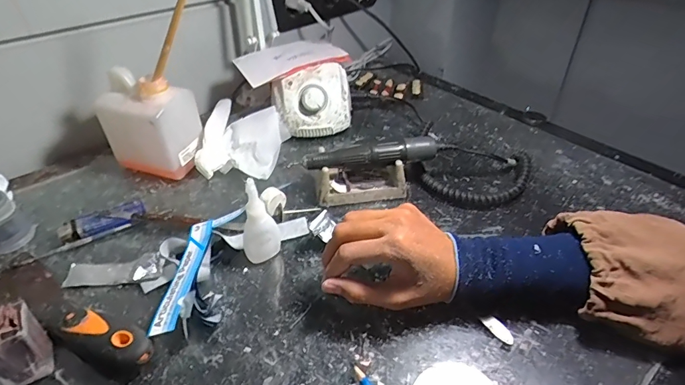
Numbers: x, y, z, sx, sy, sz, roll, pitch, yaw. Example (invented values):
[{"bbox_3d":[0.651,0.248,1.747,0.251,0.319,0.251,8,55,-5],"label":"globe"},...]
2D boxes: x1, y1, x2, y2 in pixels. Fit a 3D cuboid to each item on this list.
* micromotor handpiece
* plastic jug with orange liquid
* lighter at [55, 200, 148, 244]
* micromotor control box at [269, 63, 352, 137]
[{"bbox_3d":[0.032,-0.043,0.455,0.147,0.021,0.022,-4,39,-4],"label":"micromotor handpiece"},{"bbox_3d":[-0.225,-0.079,0.489,0.093,0.114,0.067,10,41,10],"label":"plastic jug with orange liquid"},{"bbox_3d":[-0.251,0.031,0.433,0.081,0.014,0.028,-22,45,-25],"label":"lighter"},{"bbox_3d":[-0.040,-0.124,0.568,0.107,0.075,0.090,-8,41,-10],"label":"micromotor control box"}]

